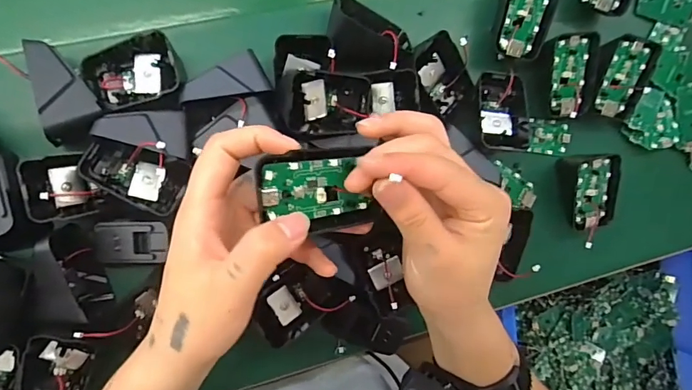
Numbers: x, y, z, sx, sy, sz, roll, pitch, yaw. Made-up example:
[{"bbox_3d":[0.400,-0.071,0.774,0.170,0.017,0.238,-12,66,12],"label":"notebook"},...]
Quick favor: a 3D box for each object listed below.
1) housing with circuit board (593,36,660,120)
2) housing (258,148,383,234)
[{"bbox_3d":[0.246,-0.102,0.406,0.044,0.034,0.064,8,88,-10],"label":"housing with circuit board"},{"bbox_3d":[-0.011,-0.003,0.238,0.067,0.009,0.042,-4,103,-24],"label":"housing"}]

